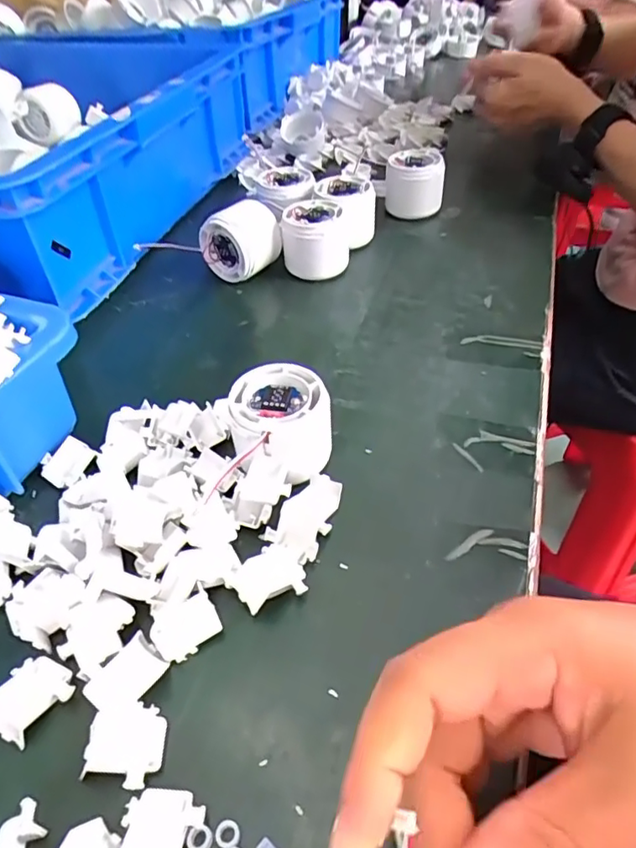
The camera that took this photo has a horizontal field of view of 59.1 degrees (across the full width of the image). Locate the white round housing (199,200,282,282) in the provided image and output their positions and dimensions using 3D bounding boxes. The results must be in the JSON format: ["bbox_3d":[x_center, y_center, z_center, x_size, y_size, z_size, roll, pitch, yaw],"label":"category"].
[{"bbox_3d":[-0.065,-0.160,0.494,0.052,0.060,0.054,33,54,29],"label":"white round housing"}]

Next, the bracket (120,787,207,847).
[{"bbox_3d":[-0.059,0.156,0.210,0.029,0.005,0.033,2,45,3],"label":"bracket"}]

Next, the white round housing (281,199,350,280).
[{"bbox_3d":[-0.002,-0.164,0.500,0.057,0.051,0.057,0,45,0],"label":"white round housing"}]

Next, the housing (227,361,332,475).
[{"bbox_3d":[-0.021,0.001,0.332,0.056,0.051,0.054,0,45,0],"label":"housing"}]

